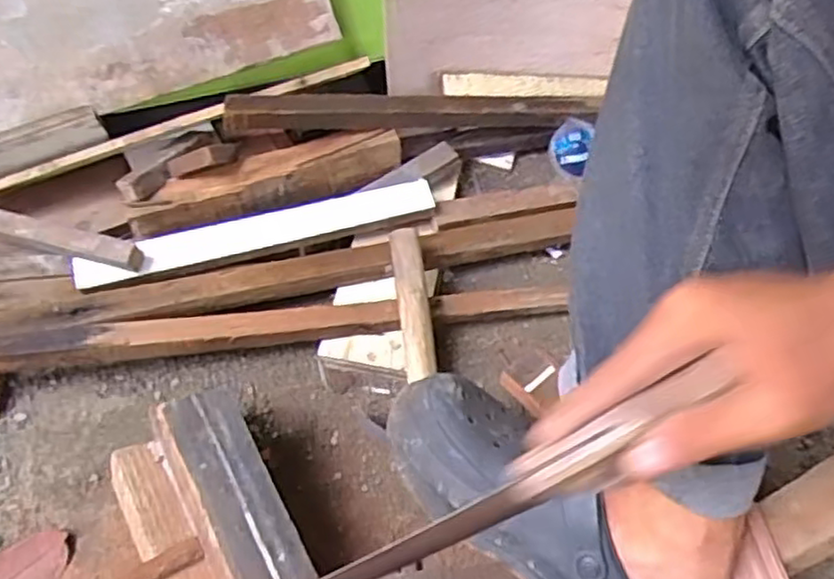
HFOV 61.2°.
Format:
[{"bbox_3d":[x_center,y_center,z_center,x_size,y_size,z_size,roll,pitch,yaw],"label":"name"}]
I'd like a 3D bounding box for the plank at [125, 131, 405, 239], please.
[{"bbox_3d":[-0.157,-0.118,0.751,0.286,0.050,0.048,-14,56,-14],"label":"plank"}]

